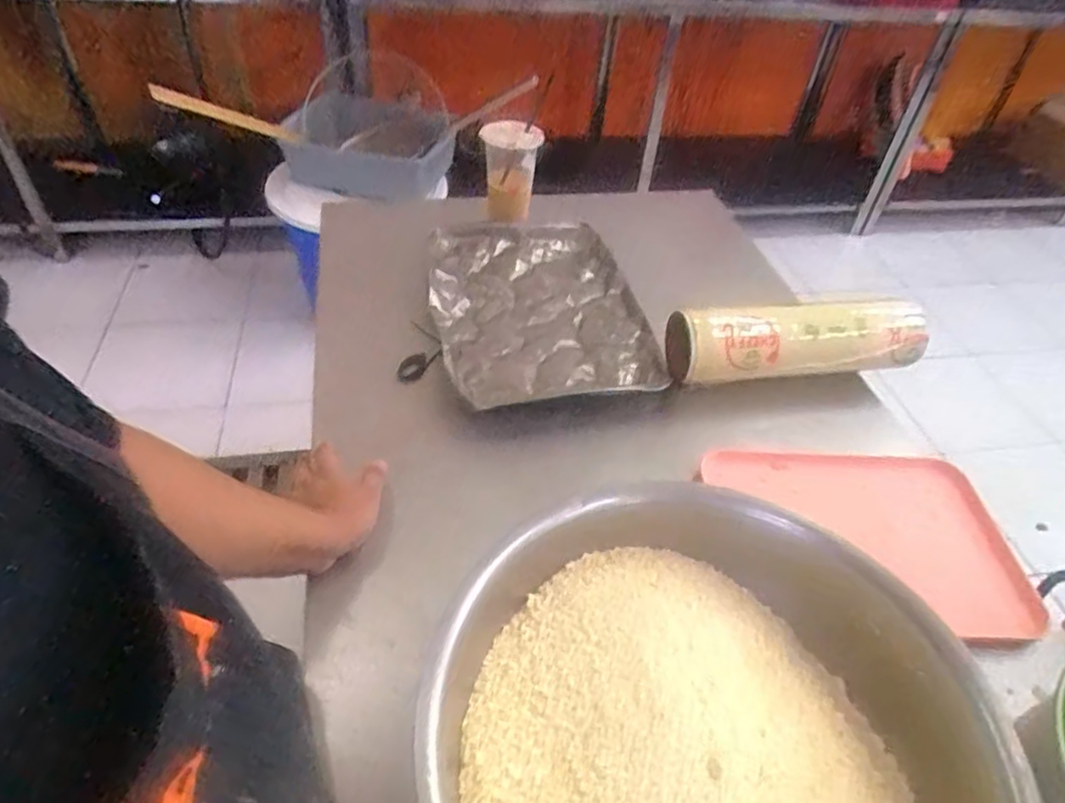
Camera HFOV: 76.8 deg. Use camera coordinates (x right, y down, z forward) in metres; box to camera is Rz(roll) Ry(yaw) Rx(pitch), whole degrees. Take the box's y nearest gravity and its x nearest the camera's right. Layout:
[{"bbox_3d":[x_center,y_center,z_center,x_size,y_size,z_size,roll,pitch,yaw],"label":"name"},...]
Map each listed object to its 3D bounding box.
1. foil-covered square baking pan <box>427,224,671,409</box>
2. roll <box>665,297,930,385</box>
[{"bbox_3d":[0.005,-0.130,0.924,0.282,0.033,0.381,-6,46,-11],"label":"foil-covered square baking pan"},{"bbox_3d":[0.338,-0.077,0.847,0.327,0.073,0.079,-4,45,-9],"label":"roll"}]

